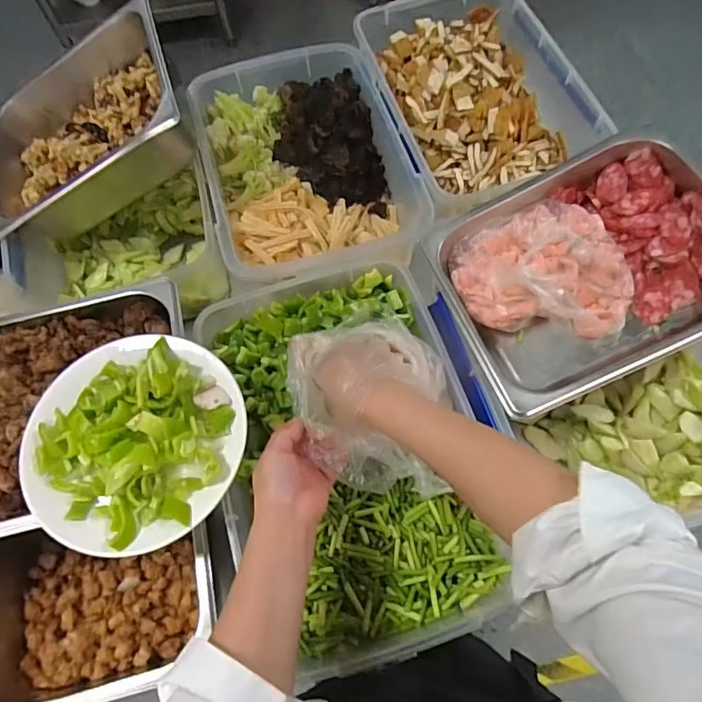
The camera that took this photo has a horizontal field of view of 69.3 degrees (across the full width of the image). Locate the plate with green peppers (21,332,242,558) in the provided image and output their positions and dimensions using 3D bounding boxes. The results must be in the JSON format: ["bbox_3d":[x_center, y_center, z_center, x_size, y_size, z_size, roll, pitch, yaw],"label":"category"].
[{"bbox_3d":[-0.217,0.077,0.502,0.211,0.055,0.220,2,62,-3],"label":"plate with green peppers"}]

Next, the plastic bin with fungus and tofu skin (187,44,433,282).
[{"bbox_3d":[-0.073,-0.279,0.760,0.282,0.117,0.392,-13,63,-11],"label":"plastic bin with fungus and tofu skin"}]

